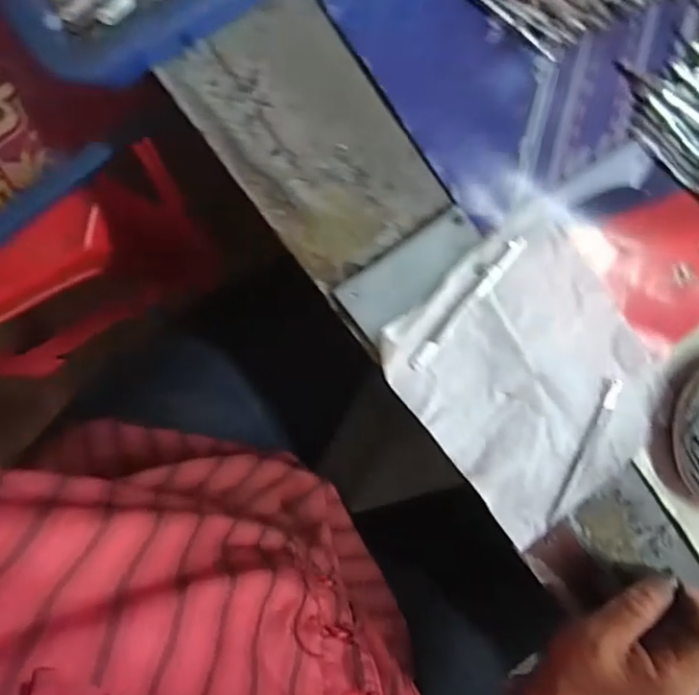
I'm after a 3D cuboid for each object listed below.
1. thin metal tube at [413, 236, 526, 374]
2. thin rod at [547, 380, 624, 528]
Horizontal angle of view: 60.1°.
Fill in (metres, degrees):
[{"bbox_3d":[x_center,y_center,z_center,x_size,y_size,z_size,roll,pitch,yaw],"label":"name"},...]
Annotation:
[{"bbox_3d":[0.073,-0.028,0.374,0.010,0.009,0.104,40,90,-10],"label":"thin metal tube"},{"bbox_3d":[0.152,0.067,0.390,0.009,0.007,0.100,25,93,-9],"label":"thin rod"}]

